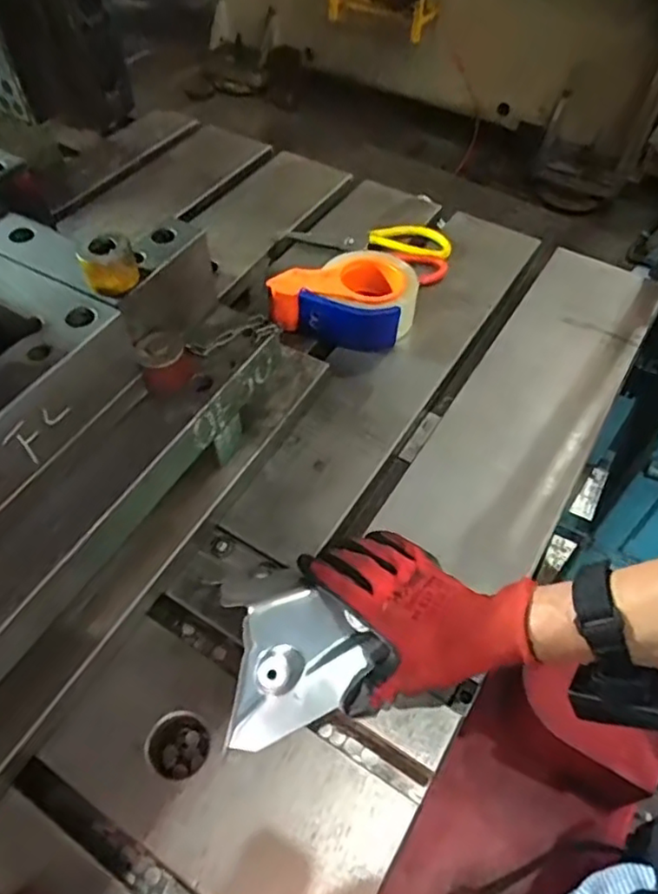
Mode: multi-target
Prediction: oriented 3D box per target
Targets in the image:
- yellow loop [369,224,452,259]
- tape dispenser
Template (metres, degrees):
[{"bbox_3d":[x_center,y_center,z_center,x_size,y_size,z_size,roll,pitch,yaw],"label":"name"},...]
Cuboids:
[{"bbox_3d":[0.108,-0.277,0.826,0.108,0.022,0.041,8,55,4],"label":"yellow loop"},{"bbox_3d":[0.020,-0.176,0.725,0.162,0.062,0.101,10,56,7],"label":"tape dispenser"}]

